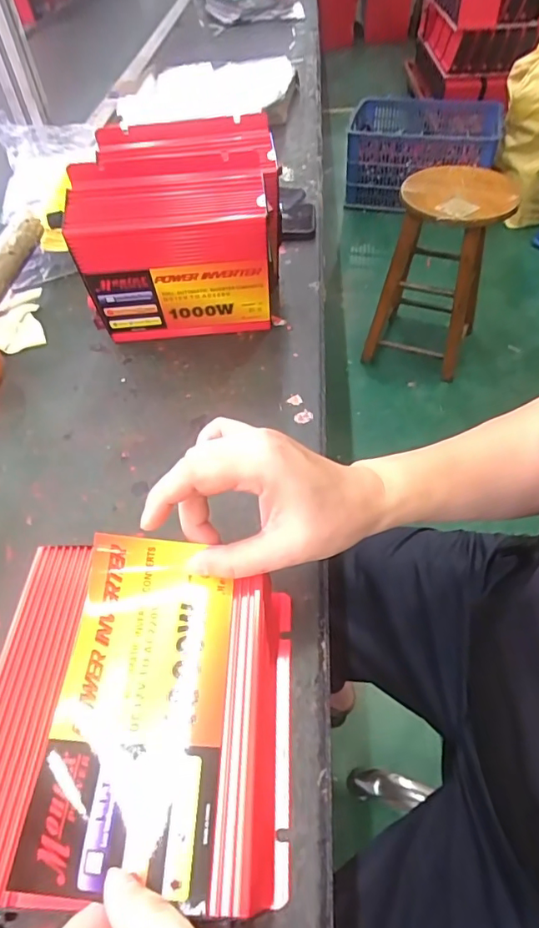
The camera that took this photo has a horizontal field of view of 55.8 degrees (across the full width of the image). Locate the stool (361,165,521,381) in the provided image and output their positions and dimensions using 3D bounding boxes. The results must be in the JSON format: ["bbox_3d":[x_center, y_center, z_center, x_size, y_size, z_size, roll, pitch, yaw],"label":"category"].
[{"bbox_3d":[0.485,-0.567,1.472,0.278,0.477,0.365,15,54,16],"label":"stool"}]

